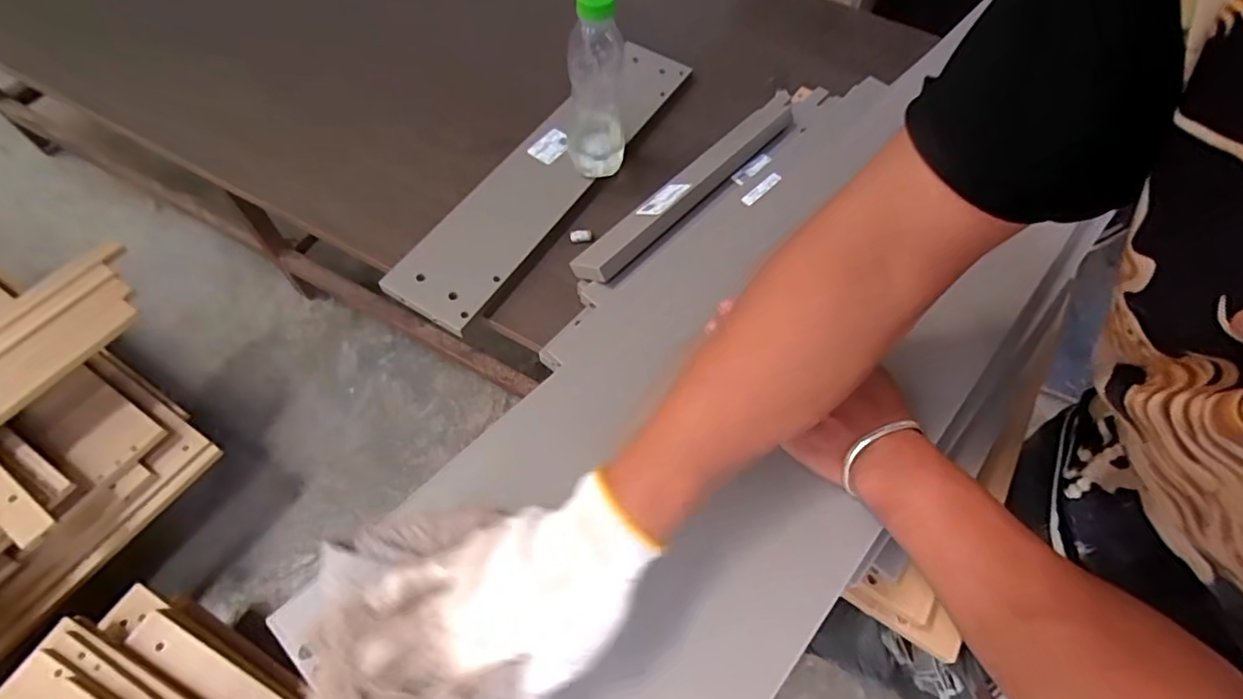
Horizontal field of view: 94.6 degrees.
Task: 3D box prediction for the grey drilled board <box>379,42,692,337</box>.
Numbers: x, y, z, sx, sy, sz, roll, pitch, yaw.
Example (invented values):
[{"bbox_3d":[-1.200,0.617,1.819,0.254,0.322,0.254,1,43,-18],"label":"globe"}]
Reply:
[{"bbox_3d":[-0.090,-0.249,0.769,0.115,0.029,0.547,29,64,14],"label":"grey drilled board"}]

